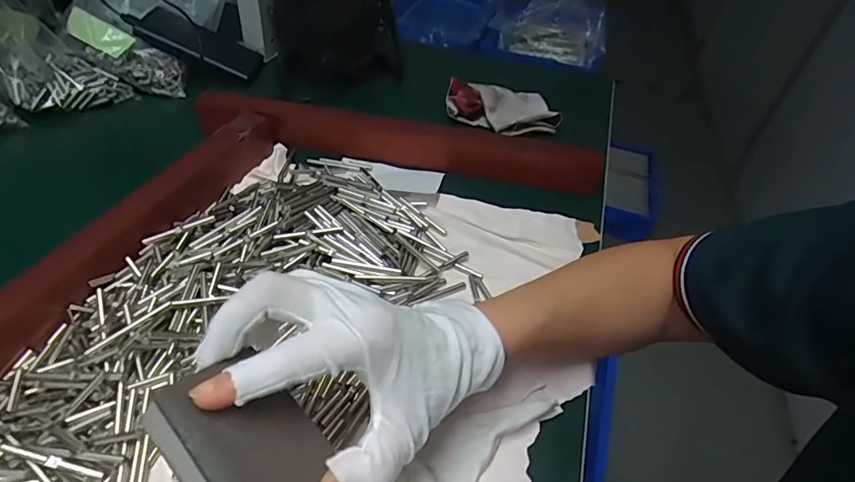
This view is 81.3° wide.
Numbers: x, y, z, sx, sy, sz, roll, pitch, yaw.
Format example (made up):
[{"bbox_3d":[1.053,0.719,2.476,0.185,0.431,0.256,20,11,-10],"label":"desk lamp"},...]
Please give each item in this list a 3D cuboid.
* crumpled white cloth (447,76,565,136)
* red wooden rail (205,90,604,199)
[{"bbox_3d":[0.084,-0.153,0.565,0.122,0.030,0.091,2,44,-6],"label":"crumpled white cloth"},{"bbox_3d":[-0.030,-0.104,0.486,0.395,0.036,0.031,12,44,4],"label":"red wooden rail"}]

